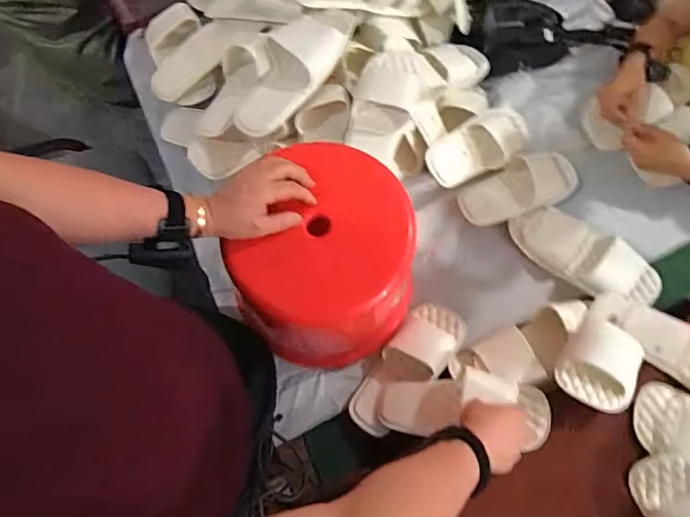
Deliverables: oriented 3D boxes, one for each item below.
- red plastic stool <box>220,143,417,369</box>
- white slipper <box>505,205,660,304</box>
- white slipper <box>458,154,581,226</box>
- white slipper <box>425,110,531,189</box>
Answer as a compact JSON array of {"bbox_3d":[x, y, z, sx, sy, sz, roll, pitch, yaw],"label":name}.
[{"bbox_3d":[-0.022,0.010,0.708,0.218,0.242,0.260,2,72,0],"label":"red plastic stool"},{"bbox_3d":[0.405,-0.008,0.823,0.265,0.055,0.098,37,76,10],"label":"white slipper"},{"bbox_3d":[0.309,-0.126,0.854,0.214,0.037,0.091,-20,73,-6],"label":"white slipper"},{"bbox_3d":[0.240,-0.194,0.863,0.212,0.054,0.094,-30,75,-9],"label":"white slipper"}]

